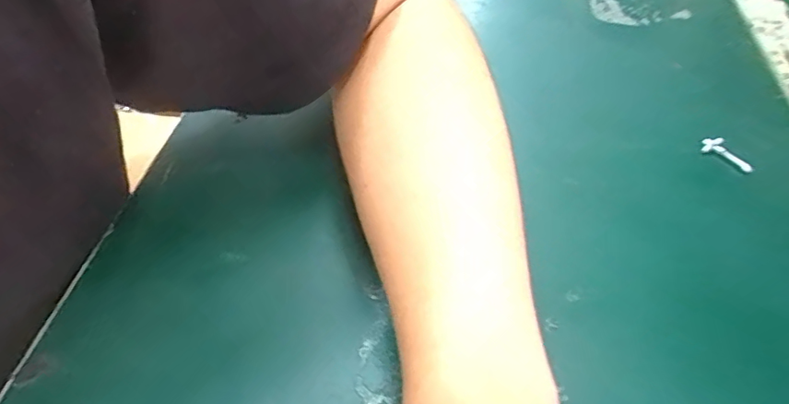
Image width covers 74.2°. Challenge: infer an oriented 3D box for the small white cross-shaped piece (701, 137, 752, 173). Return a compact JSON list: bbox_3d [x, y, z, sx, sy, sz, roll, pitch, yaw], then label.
[{"bbox_3d":[0.209,-0.030,0.327,0.032,0.010,0.007,37,56,25],"label":"small white cross-shaped piece"}]

